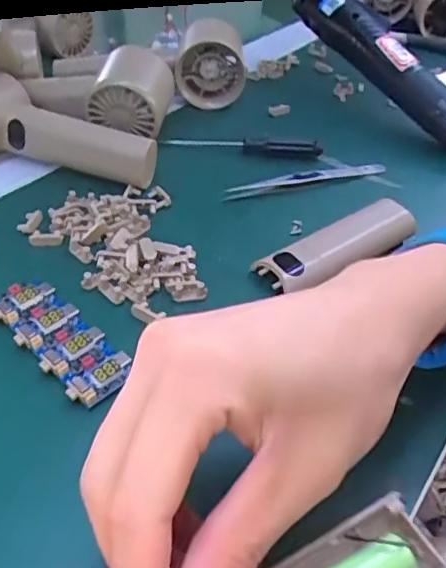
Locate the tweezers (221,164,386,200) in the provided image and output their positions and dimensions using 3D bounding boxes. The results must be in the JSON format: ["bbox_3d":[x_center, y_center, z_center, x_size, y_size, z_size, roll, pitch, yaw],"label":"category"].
[{"bbox_3d":[0.063,-0.077,0.411,0.130,0.009,0.013,-14,46,-20],"label":"tweezers"}]

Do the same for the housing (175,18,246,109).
[{"bbox_3d":[-0.011,-0.192,0.489,0.055,0.054,0.059,2,42,-4],"label":"housing"}]

